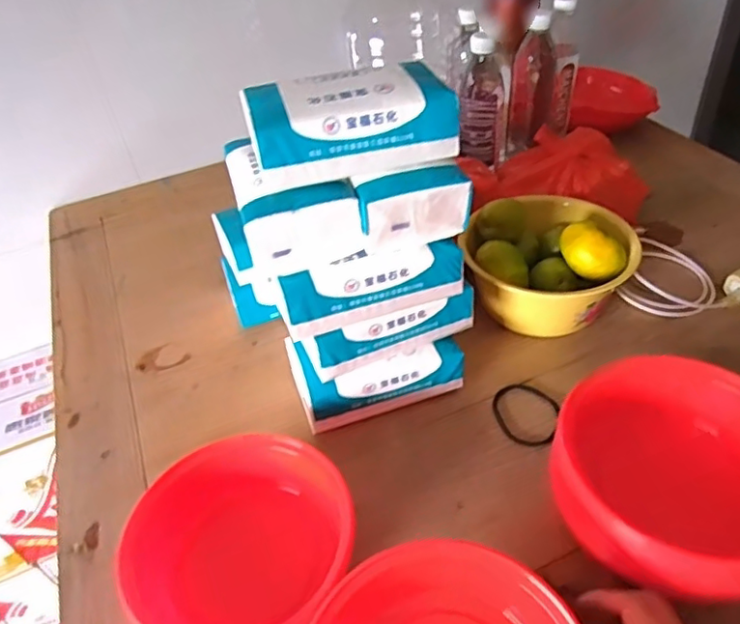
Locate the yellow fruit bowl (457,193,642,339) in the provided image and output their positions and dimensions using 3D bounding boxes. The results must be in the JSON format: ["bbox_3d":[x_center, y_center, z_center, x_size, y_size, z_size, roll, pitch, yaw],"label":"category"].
[{"bbox_3d":[0.194,-0.049,0.658,0.178,0.105,0.144,-7,42,1],"label":"yellow fruit bowl"}]

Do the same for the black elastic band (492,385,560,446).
[{"bbox_3d":[0.149,0.098,0.574,0.062,0.006,0.068,-4,41,3],"label":"black elastic band"}]

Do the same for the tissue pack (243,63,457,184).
[{"bbox_3d":[-0.020,-0.150,0.472,0.161,0.057,0.083,-17,43,-10],"label":"tissue pack"}]

